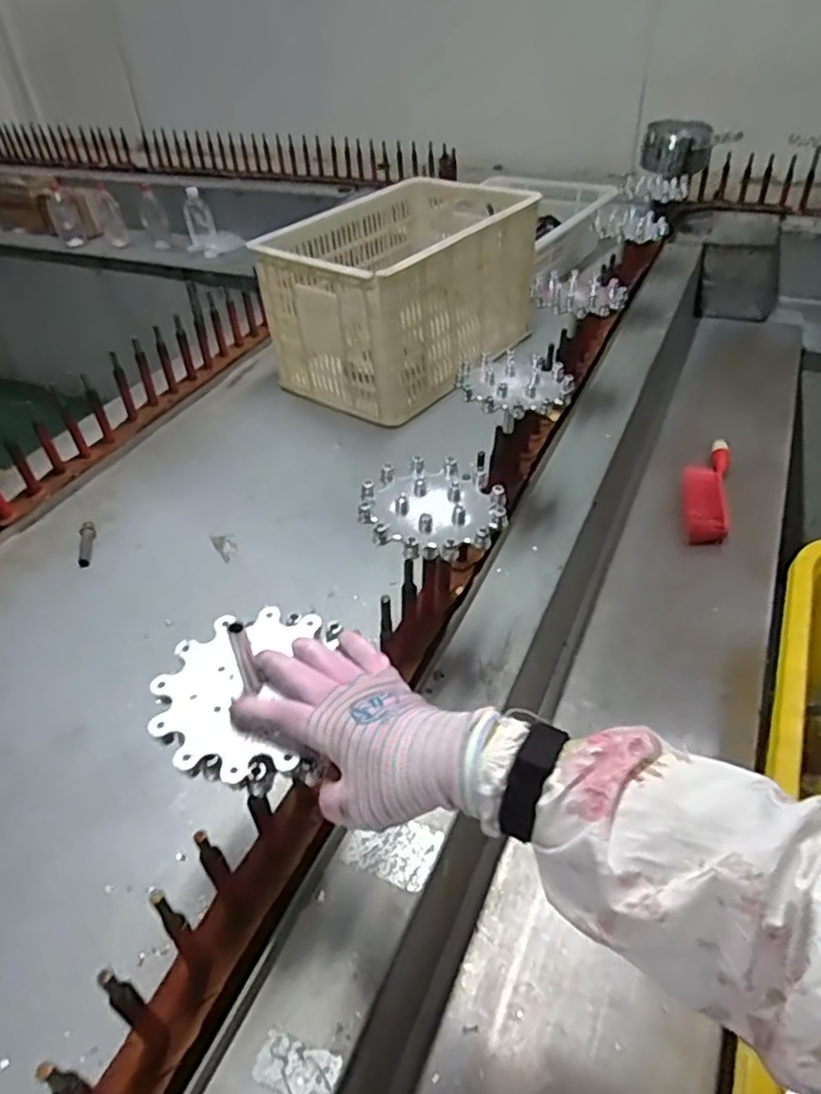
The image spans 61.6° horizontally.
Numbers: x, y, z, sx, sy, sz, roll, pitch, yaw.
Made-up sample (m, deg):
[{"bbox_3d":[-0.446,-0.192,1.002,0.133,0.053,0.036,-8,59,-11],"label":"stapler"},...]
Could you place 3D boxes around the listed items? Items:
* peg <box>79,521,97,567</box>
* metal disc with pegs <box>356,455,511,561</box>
[{"bbox_3d":[-0.448,-0.004,0.949,0.021,0.015,0.084,-15,41,-10],"label":"peg"},{"bbox_3d":[0.022,-0.041,0.698,0.141,0.022,0.144,-3,41,3],"label":"metal disc with pegs"}]

